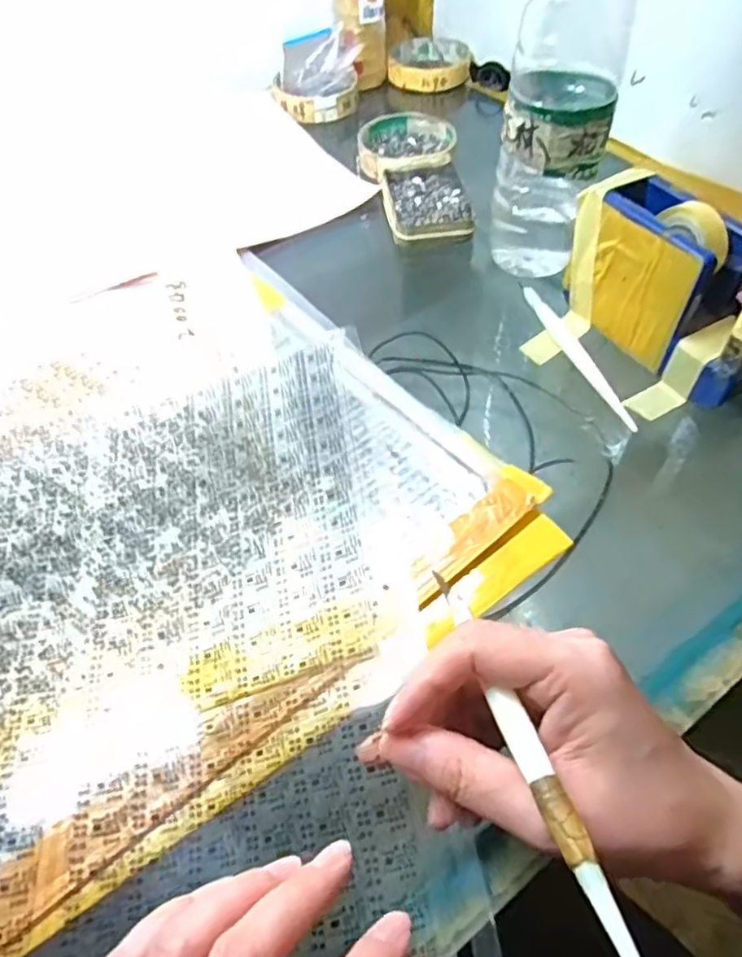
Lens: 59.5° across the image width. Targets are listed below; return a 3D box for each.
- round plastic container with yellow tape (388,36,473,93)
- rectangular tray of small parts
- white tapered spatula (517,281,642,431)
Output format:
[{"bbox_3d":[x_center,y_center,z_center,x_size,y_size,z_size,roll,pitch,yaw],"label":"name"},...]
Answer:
[{"bbox_3d":[0.061,-0.425,0.667,0.082,0.021,0.092,2,53,5],"label":"round plastic container with yellow tape"},{"bbox_3d":[0.043,-0.215,0.505,0.063,0.015,0.095,-8,53,-2],"label":"rectangular tray of small parts"},{"bbox_3d":[0.126,-0.079,0.402,0.009,0.009,0.134,-15,53,-8],"label":"white tapered spatula"}]

